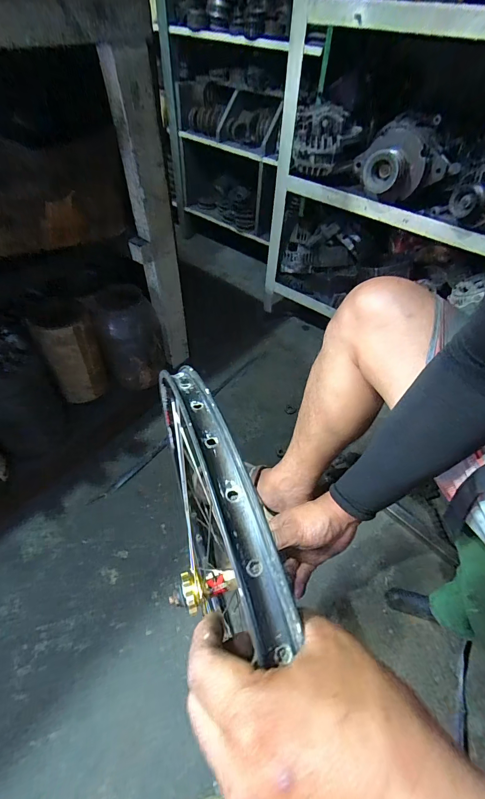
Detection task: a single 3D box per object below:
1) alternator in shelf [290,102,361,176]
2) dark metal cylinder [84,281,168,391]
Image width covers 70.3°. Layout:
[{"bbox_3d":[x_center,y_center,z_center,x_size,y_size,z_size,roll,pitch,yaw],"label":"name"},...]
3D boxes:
[{"bbox_3d":[0.216,-0.674,0.889,0.154,0.135,0.126,8,50,4],"label":"alternator in shelf"},{"bbox_3d":[-0.274,-0.152,0.857,0.142,0.223,0.132,-17,53,-17],"label":"dark metal cylinder"}]

